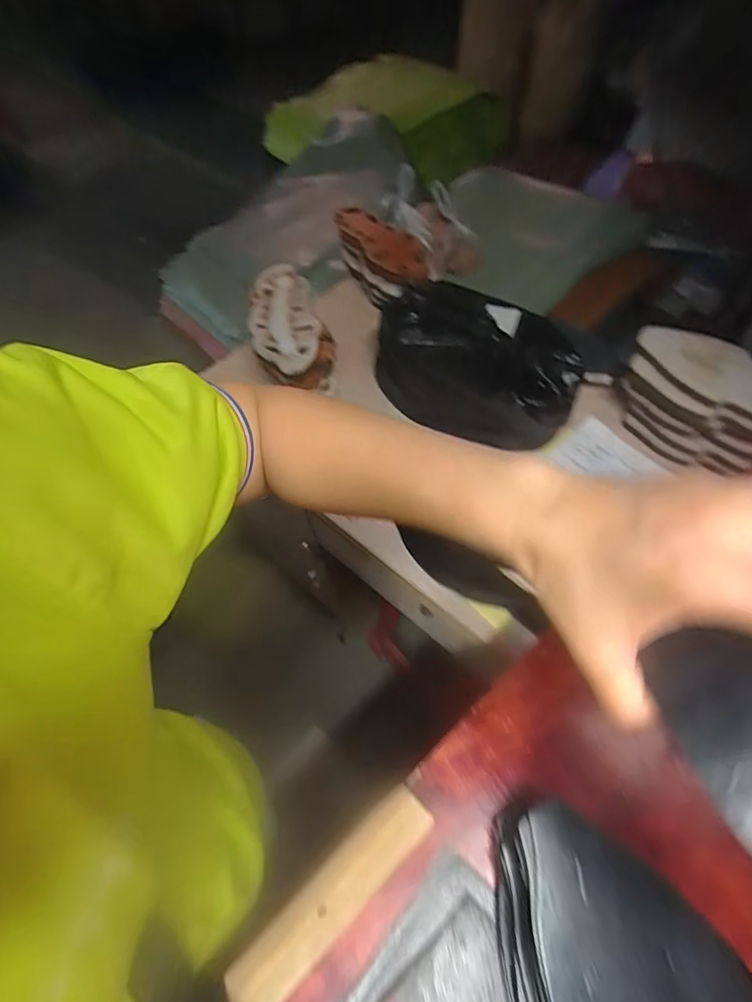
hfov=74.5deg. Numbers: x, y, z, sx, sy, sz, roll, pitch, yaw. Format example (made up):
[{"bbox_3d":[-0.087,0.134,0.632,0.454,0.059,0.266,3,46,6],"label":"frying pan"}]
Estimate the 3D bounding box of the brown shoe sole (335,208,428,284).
[{"bbox_3d":[0.015,-0.498,0.966,0.117,0.038,0.278,-19,58,-10],"label":"brown shoe sole"}]

